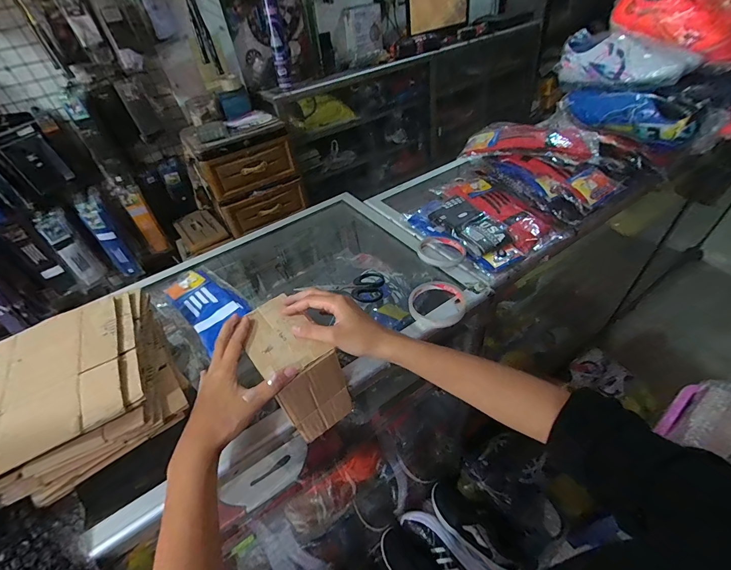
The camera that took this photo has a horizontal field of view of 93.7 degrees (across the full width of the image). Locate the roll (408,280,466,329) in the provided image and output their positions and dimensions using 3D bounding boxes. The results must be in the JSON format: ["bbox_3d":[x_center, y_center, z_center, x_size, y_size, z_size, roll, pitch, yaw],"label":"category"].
[{"bbox_3d":[0.108,0.026,0.523,0.087,0.013,0.097,-8,43,0],"label":"roll"}]

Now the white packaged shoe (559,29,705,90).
[{"bbox_3d":[0.550,-0.486,0.745,0.121,0.087,0.259,-25,46,-18],"label":"white packaged shoe"}]

